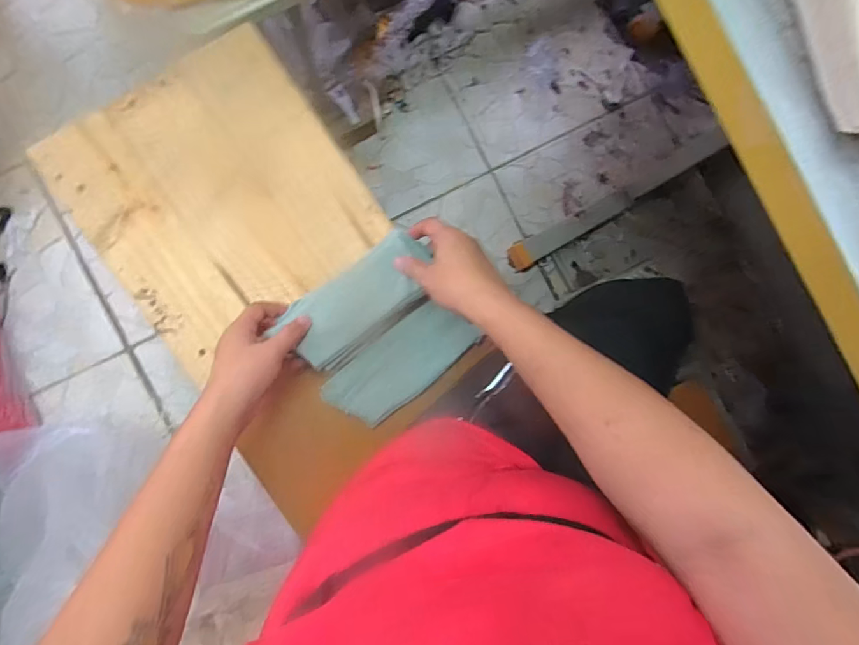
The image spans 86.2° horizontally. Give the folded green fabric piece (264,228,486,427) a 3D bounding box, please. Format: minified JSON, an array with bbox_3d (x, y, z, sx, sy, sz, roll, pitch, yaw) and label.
[{"bbox_3d":[-0.052,0.011,0.507,0.179,0.037,0.161,-40,94,-5],"label":"folded green fabric piece"}]

